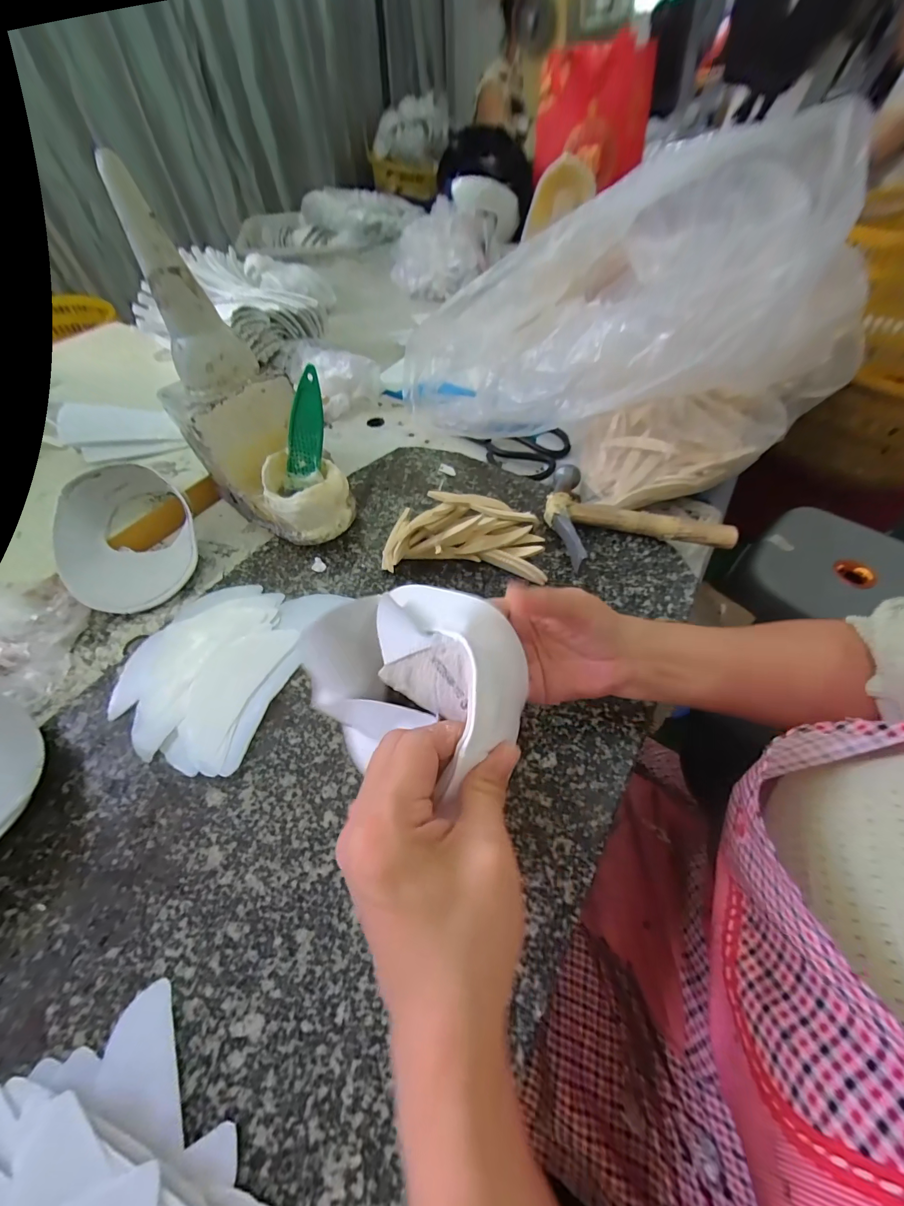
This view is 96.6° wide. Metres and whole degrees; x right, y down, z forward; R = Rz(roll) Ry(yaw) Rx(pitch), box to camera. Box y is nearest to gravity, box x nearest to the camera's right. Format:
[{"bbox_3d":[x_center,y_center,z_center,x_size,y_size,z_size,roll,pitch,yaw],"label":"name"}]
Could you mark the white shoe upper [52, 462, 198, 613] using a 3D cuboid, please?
[{"bbox_3d":[-0.321,-0.069,0.400,0.132,0.052,0.158,-38,62,-23],"label":"white shoe upper"}]

